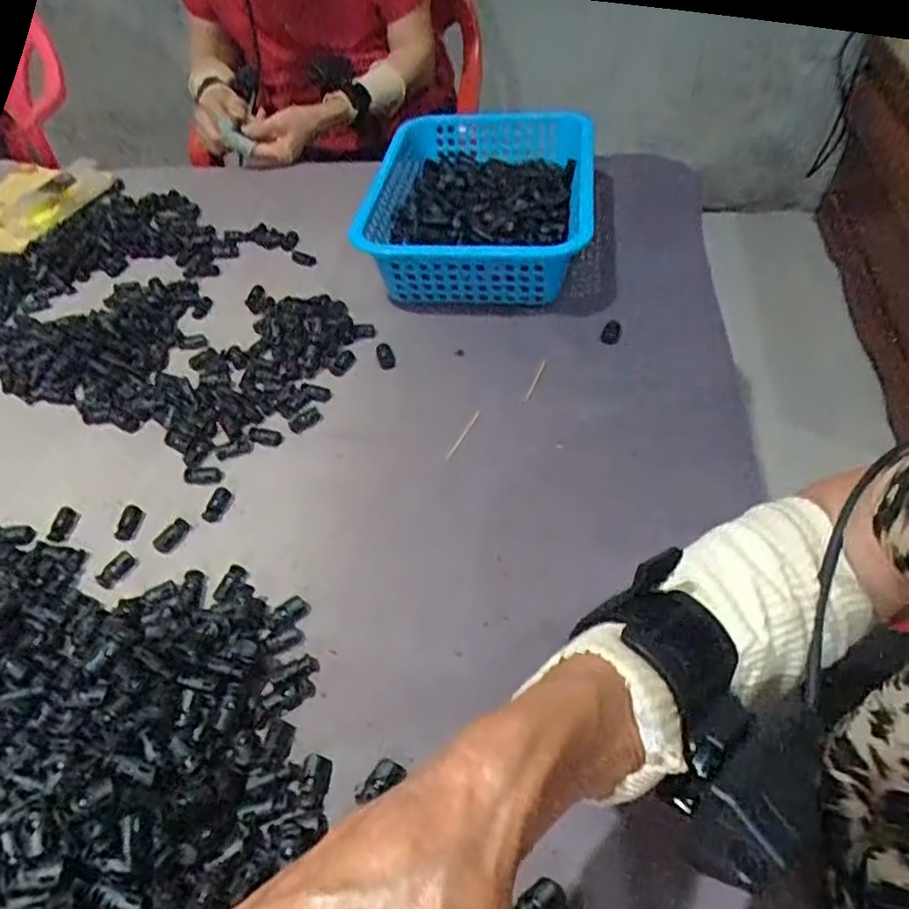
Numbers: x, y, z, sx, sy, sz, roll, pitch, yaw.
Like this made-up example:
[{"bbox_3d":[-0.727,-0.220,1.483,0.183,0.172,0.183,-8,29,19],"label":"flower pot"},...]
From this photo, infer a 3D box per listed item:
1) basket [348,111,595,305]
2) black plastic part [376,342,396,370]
[{"bbox_3d":[0.032,-0.268,0.722,0.211,0.091,0.291,3,47,8],"label":"basket"},{"bbox_3d":[-0.063,-0.090,0.628,0.015,0.006,0.030,-15,48,-9],"label":"black plastic part"}]

